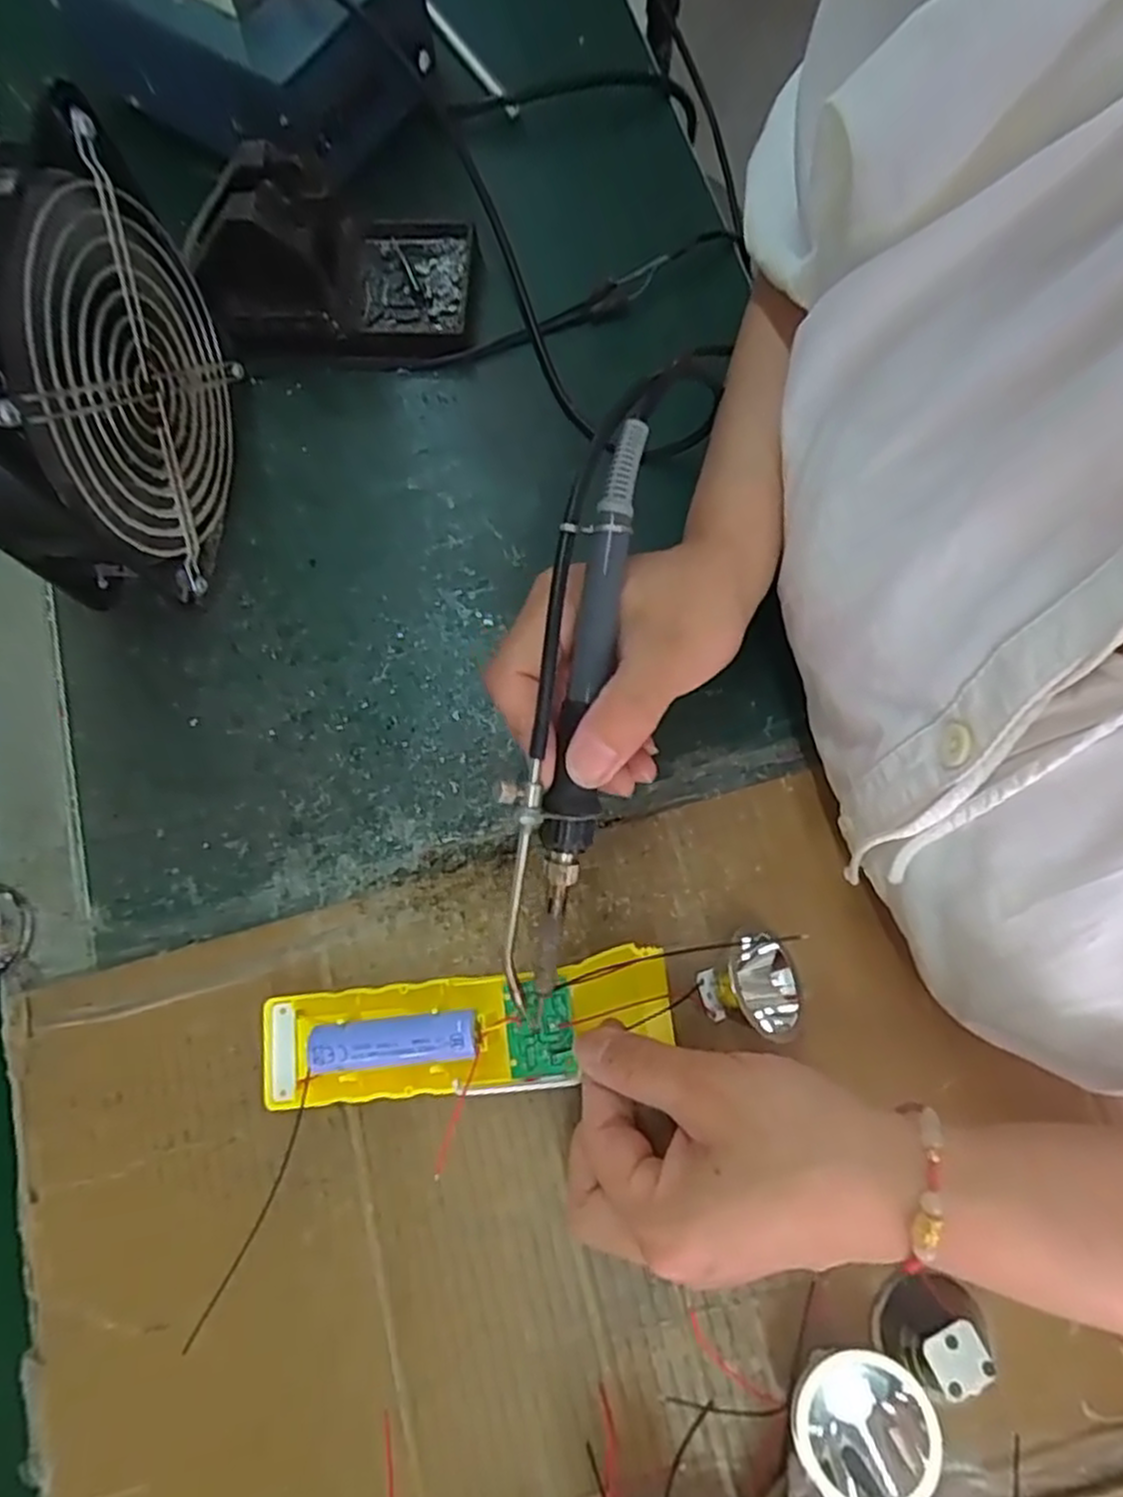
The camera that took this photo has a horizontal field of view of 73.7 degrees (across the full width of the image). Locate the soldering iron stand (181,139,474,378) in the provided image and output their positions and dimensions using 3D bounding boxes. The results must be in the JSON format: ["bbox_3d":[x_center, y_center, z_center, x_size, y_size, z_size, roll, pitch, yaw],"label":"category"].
[{"bbox_3d":[-0.113,-0.247,0.382,0.134,0.094,0.085,-14,76,-1],"label":"soldering iron stand"}]

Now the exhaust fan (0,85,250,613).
[{"bbox_3d":[-0.183,-0.139,0.300,0.056,0.156,0.136,7,76,4],"label":"exhaust fan"}]

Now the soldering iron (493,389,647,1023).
[{"bbox_3d":[0.003,-0.016,0.259,0.030,0.030,0.213,9,93,2],"label":"soldering iron"}]

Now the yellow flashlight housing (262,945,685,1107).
[{"bbox_3d":[-0.038,0.107,0.283,0.157,0.026,0.044,-11,74,4],"label":"yellow flashlight housing"}]

